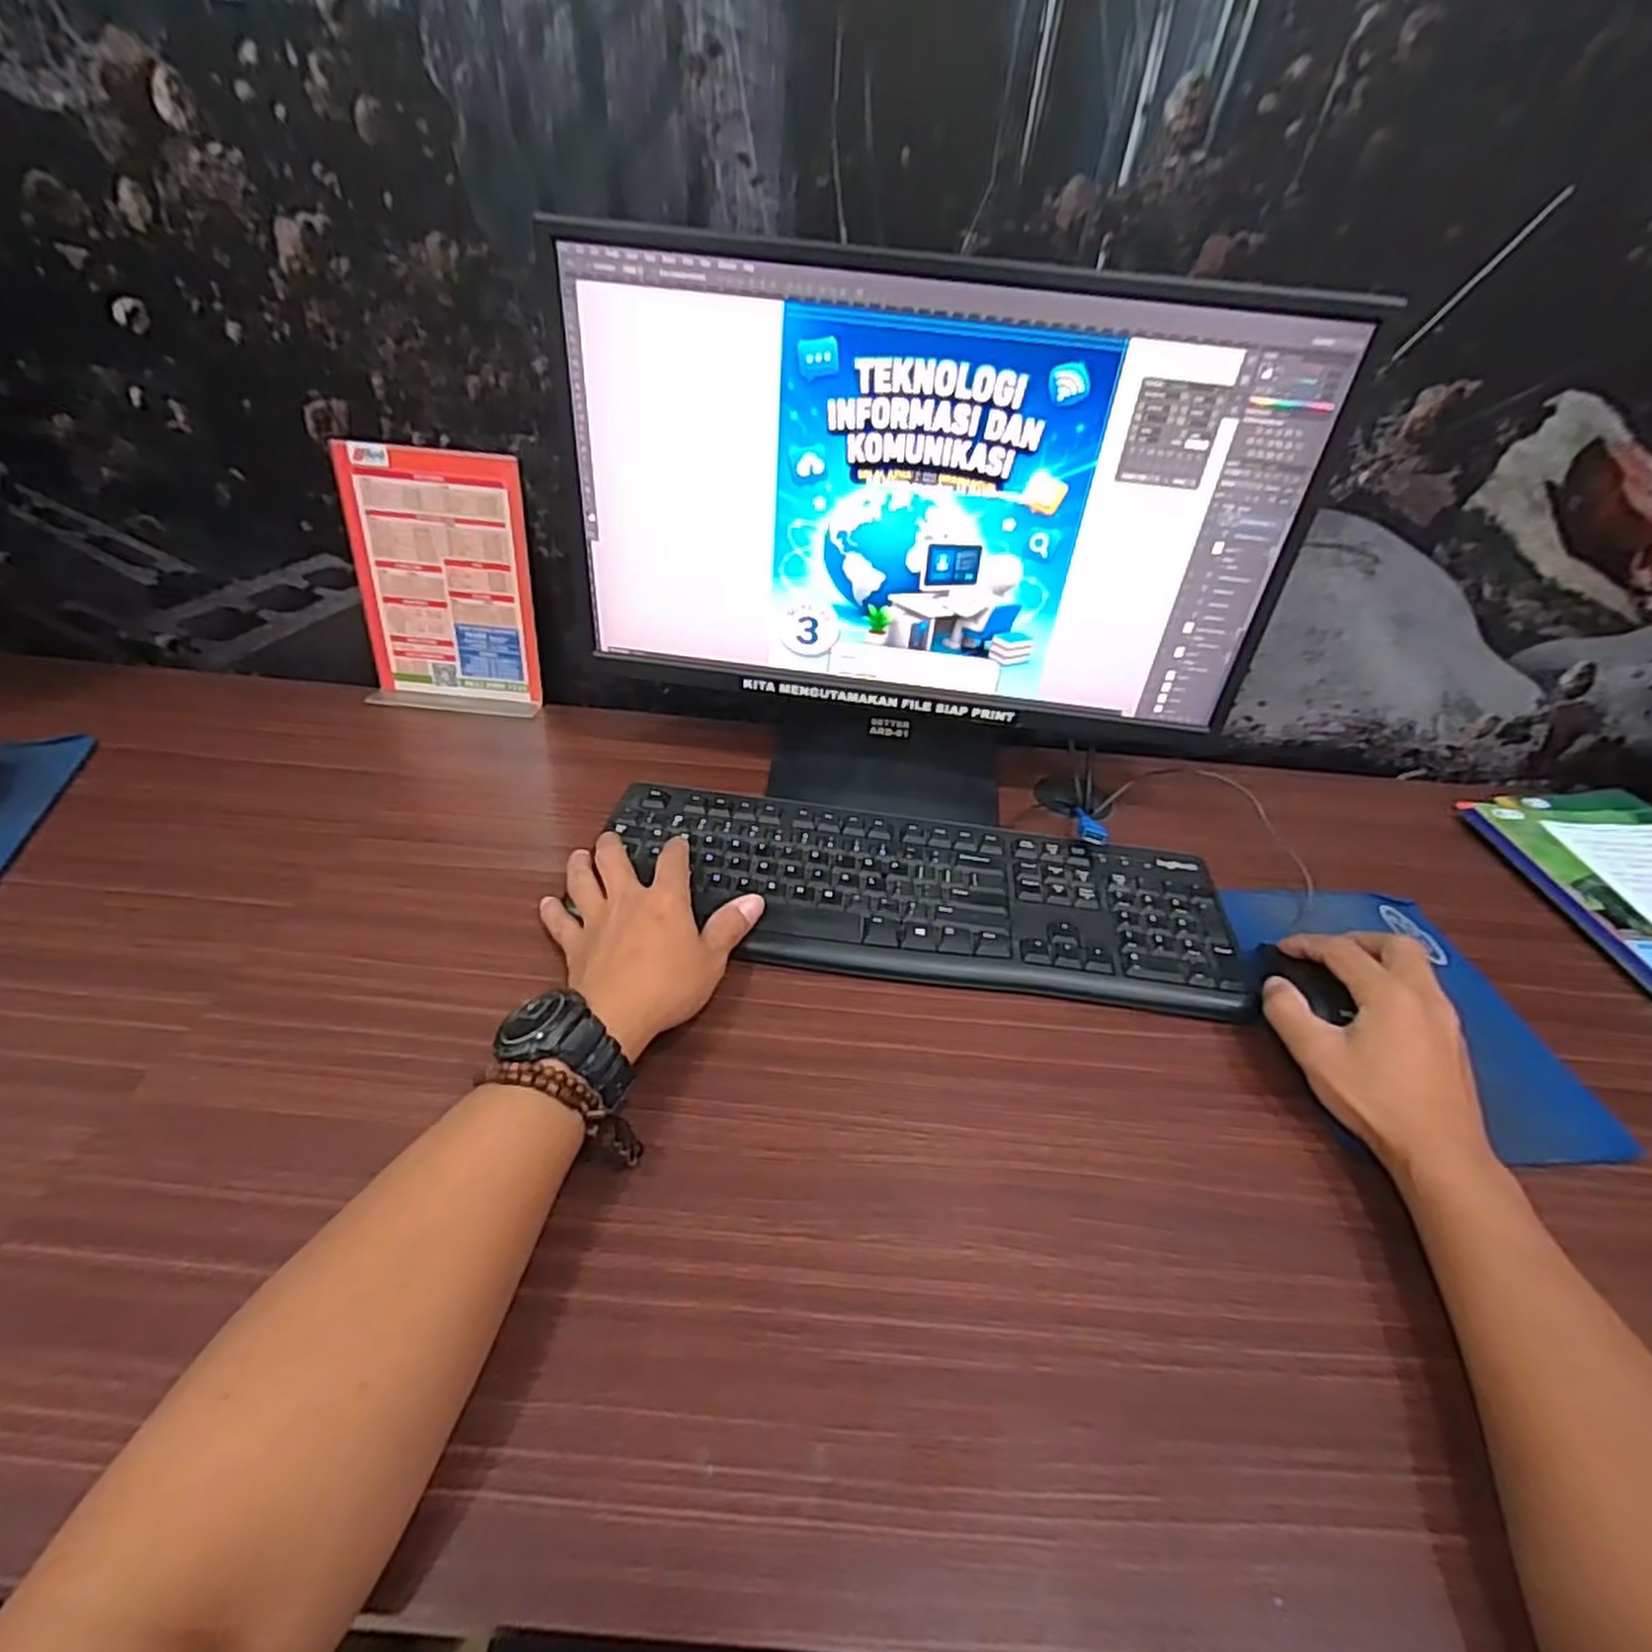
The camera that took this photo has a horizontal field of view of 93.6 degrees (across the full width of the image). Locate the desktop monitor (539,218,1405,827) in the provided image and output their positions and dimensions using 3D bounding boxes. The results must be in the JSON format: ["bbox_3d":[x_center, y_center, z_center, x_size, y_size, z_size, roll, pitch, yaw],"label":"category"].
[{"bbox_3d":[0.065,-0.200,0.576,0.490,0.346,0.160,5,37,0],"label":"desktop monitor"}]

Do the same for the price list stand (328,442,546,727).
[{"bbox_3d":[-0.331,-0.202,0.667,0.149,0.209,0.055,6,37,1],"label":"price list stand"}]

